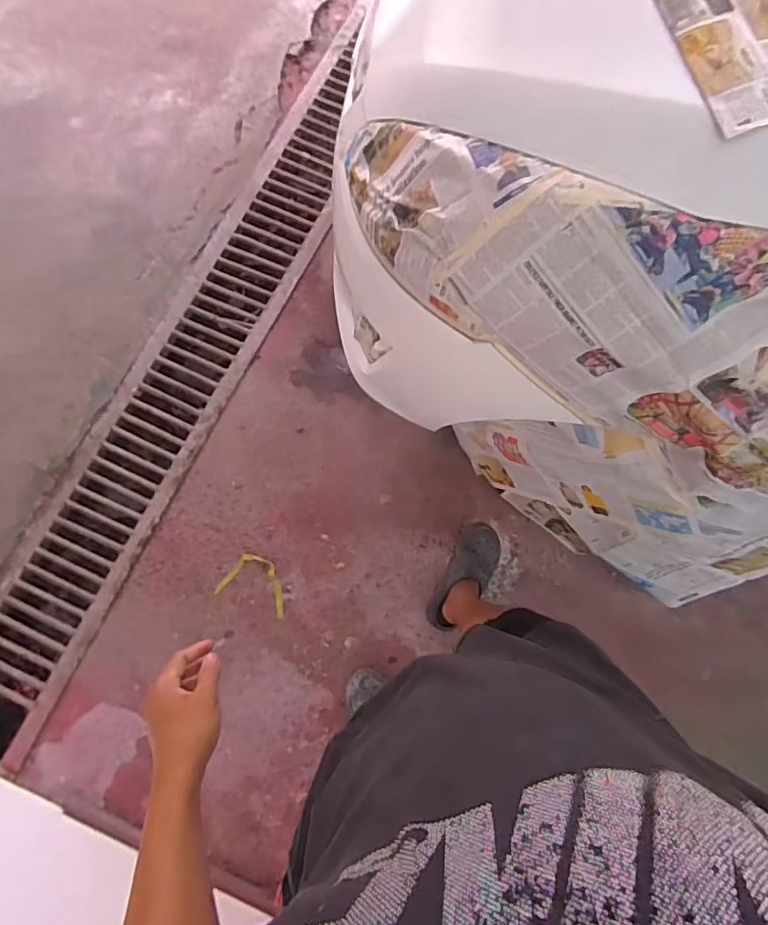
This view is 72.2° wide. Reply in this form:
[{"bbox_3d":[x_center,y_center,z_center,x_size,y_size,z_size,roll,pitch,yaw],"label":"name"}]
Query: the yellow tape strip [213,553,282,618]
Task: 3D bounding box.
[{"bbox_3d":[-0.340,0.323,1.419,0.192,0.011,0.128,21,76,3],"label":"yellow tape strip"}]

